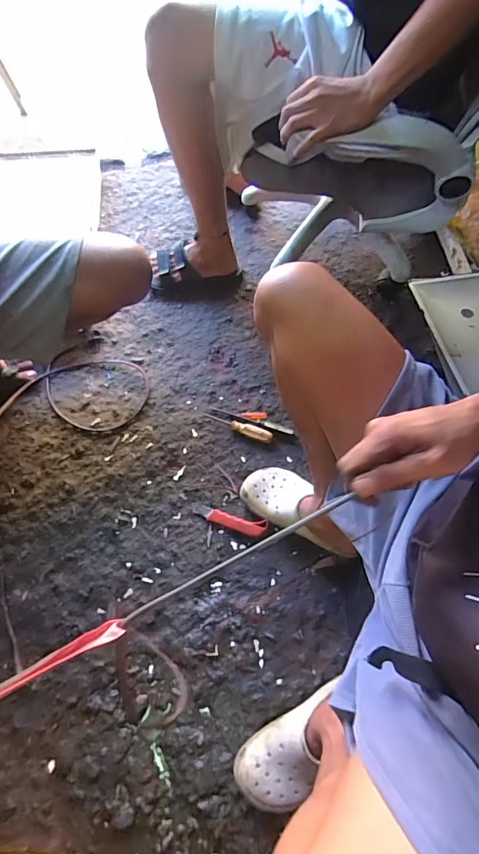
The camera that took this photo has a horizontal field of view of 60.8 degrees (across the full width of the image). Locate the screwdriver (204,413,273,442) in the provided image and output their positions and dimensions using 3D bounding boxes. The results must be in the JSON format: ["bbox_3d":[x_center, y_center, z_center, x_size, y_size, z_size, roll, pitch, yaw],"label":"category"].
[{"bbox_3d":[-0.003,-0.003,0.914,0.163,0.024,0.024,25,67,13],"label":"screwdriver"}]

